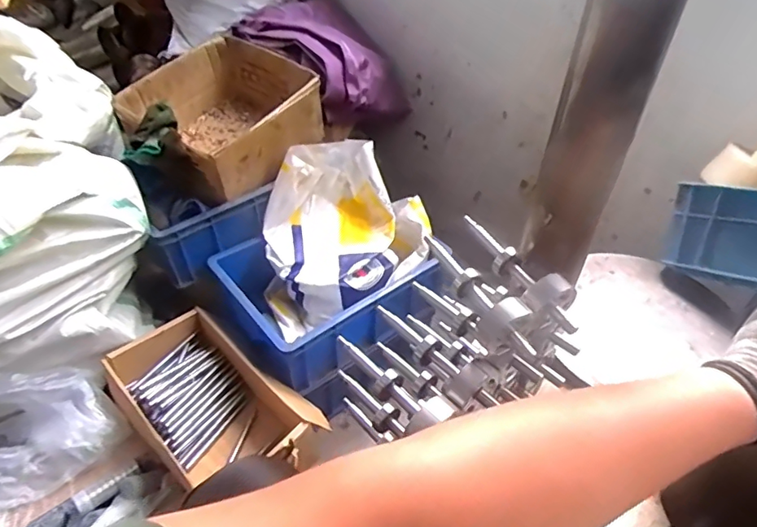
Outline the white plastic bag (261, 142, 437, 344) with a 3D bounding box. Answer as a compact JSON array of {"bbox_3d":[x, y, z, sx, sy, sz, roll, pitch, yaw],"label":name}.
[{"bbox_3d":[-0.069,-0.057,1.057,0.324,0.245,0.305,-7,43,-9],"label":"white plastic bag"}]

